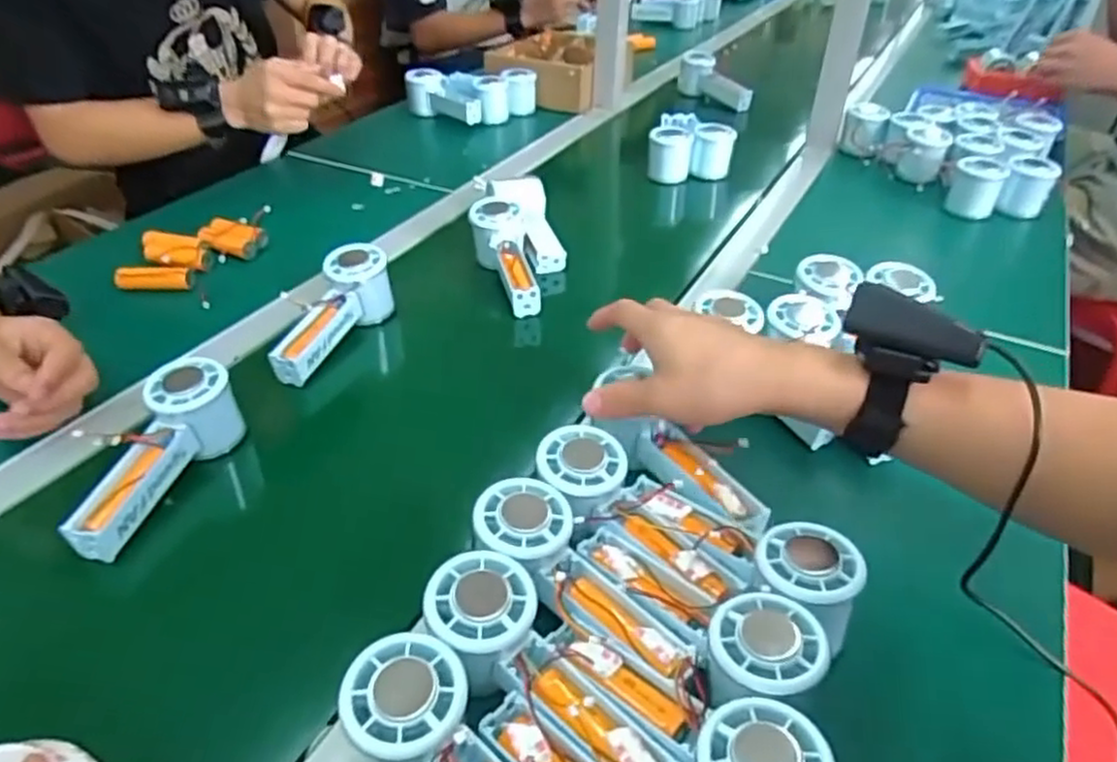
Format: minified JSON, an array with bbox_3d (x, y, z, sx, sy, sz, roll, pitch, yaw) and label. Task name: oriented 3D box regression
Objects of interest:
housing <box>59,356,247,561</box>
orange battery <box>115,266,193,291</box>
[{"bbox_3d":[-0.284,0.057,0.512,0.052,0.055,0.149,11,53,12],"label":"housing"},{"bbox_3d":[-0.411,-0.105,0.729,0.071,0.021,0.021,-5,39,-8],"label":"orange battery"}]

